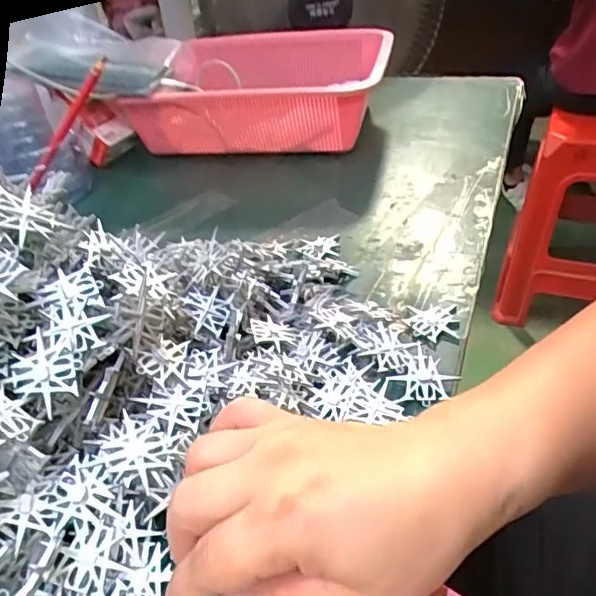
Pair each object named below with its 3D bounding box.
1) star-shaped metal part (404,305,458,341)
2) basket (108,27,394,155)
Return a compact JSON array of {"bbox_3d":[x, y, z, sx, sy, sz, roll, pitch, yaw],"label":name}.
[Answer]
[{"bbox_3d":[0.090,0.014,0.376,0.034,0.004,0.032,0,39,10],"label":"star-shaped metal part"},{"bbox_3d":[-0.037,-0.240,0.654,0.255,0.093,0.230,3,39,13],"label":"basket"}]

